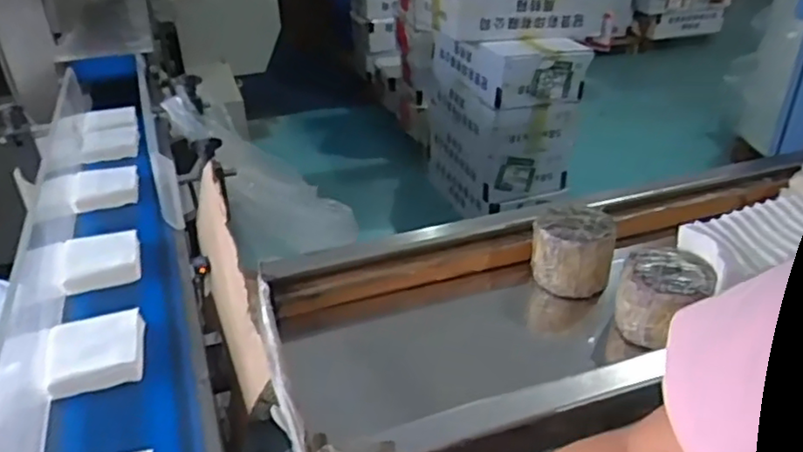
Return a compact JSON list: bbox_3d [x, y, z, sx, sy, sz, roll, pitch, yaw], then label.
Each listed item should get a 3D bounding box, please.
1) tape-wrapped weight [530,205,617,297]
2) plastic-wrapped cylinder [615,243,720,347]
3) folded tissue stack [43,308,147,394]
[{"bbox_3d":[0.198,0.029,0.748,0.088,0.077,0.088,9,33,15],"label":"tape-wrapped weight"},{"bbox_3d":[0.269,0.072,0.665,0.078,0.072,0.085,-1,32,0],"label":"plastic-wrapped cylinder"},{"bbox_3d":[-0.342,0.138,0.722,0.102,0.033,0.107,-12,34,-17],"label":"folded tissue stack"}]

